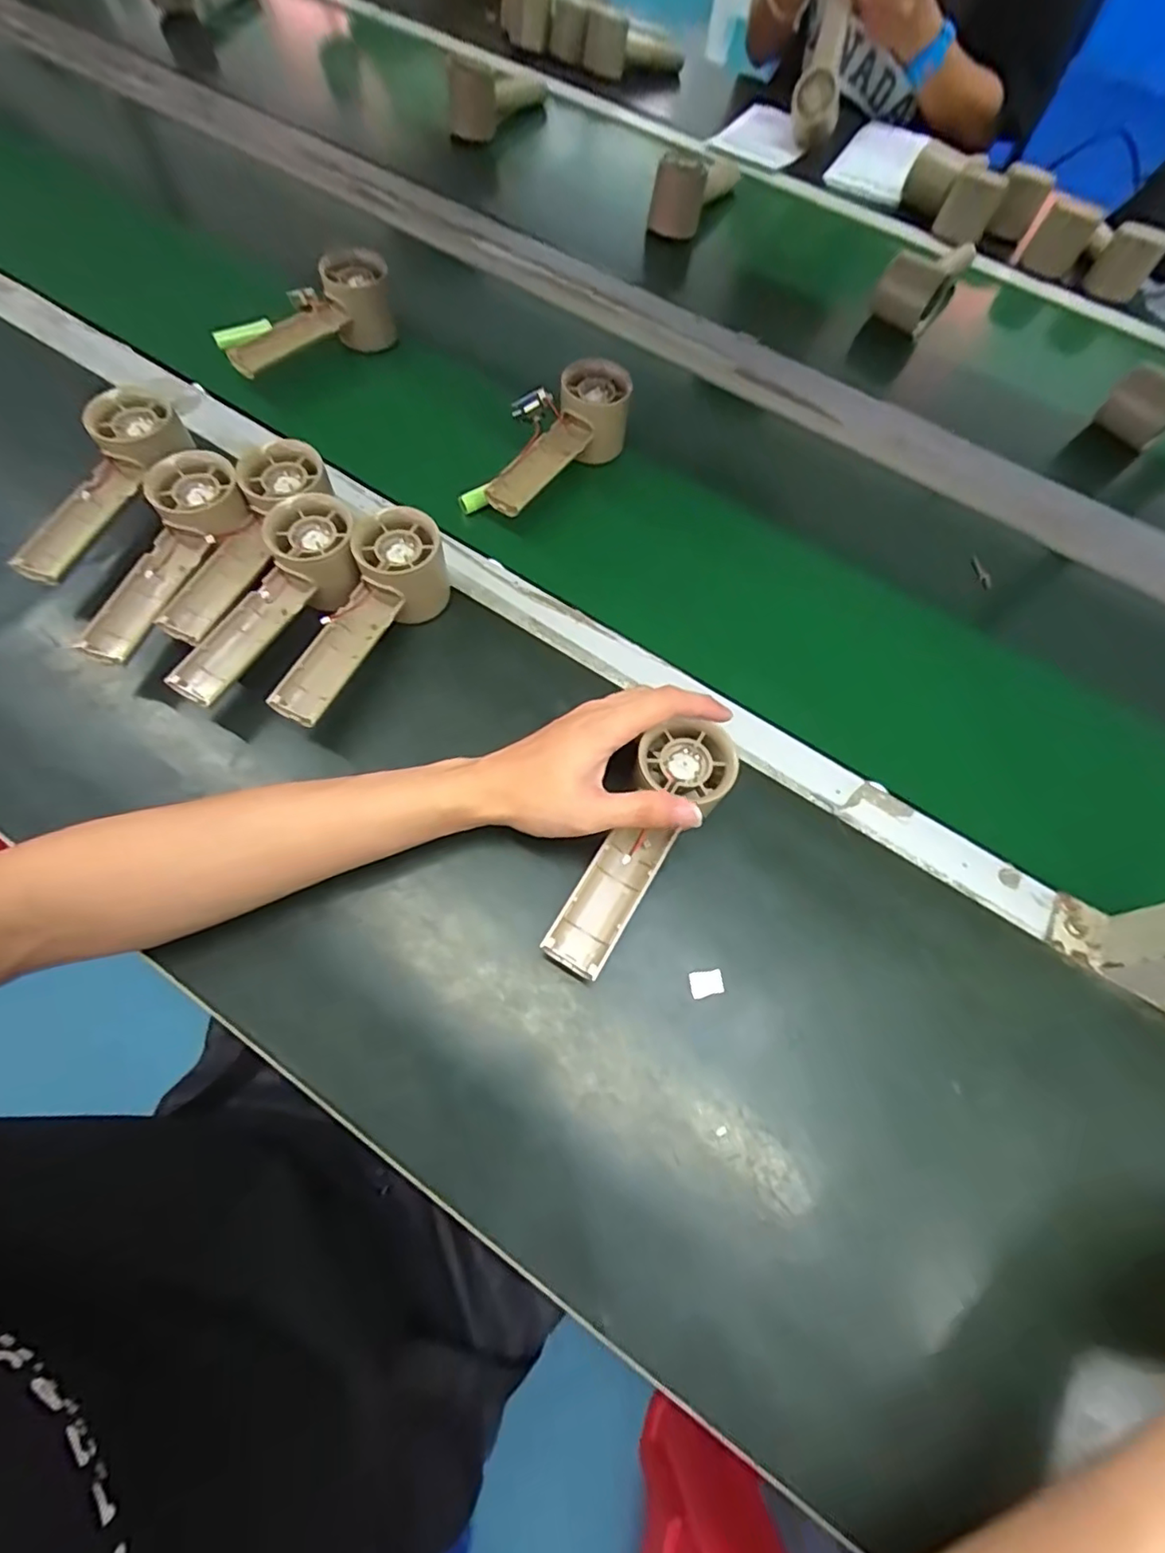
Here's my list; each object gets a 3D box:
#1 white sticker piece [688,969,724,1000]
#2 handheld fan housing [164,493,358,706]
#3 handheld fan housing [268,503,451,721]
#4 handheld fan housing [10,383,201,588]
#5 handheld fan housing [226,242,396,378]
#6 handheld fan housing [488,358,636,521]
[{"bbox_3d":[0.071,0.119,0.342,0.019,0.004,0.014,-9,74,-5],"label":"white sticker piece"},{"bbox_3d":[-0.206,-0.116,0.394,0.063,0.044,0.158,37,85,17],"label":"handheld fan housing"},{"bbox_3d":[-0.140,-0.098,0.393,0.053,0.061,0.153,20,67,10],"label":"handheld fan housing"},{"bbox_3d":[-0.334,-0.203,0.412,0.061,0.039,0.154,20,67,10],"label":"handheld fan housing"},{"bbox_3d":[-0.233,-0.396,0.532,0.151,0.075,0.057,-24,66,5],"label":"handheld fan housing"},{"bbox_3d":[-0.013,-0.261,0.485,0.055,0.063,0.156,29,69,14],"label":"handheld fan housing"}]

